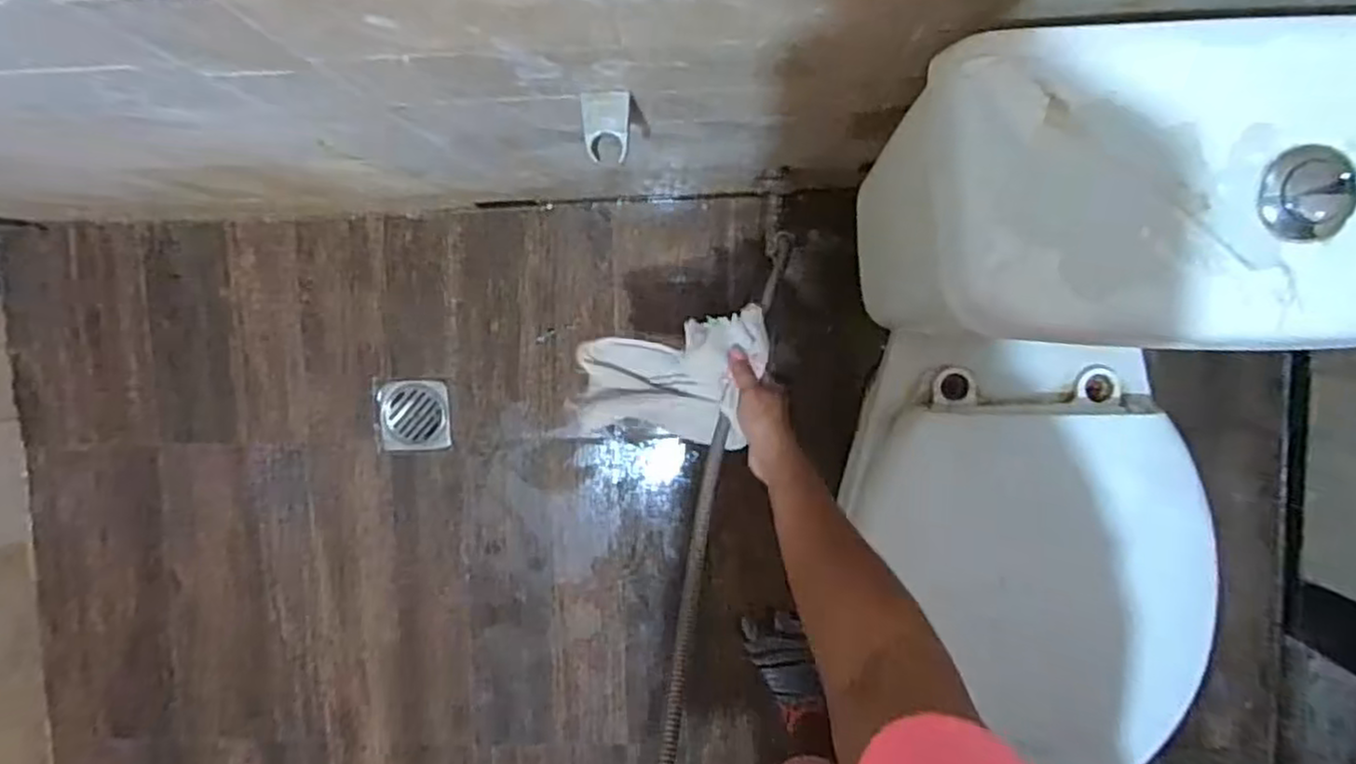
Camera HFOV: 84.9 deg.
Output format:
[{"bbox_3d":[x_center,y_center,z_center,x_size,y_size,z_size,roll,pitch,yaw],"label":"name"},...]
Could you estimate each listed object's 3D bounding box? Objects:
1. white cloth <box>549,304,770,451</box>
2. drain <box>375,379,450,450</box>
[{"bbox_3d":[-0.011,0.007,0.790,0.251,0.064,0.134,-14,94,30],"label":"white cloth"},{"bbox_3d":[-0.416,0.053,1.172,0.114,0.008,0.110,-2,94,3],"label":"drain"}]

